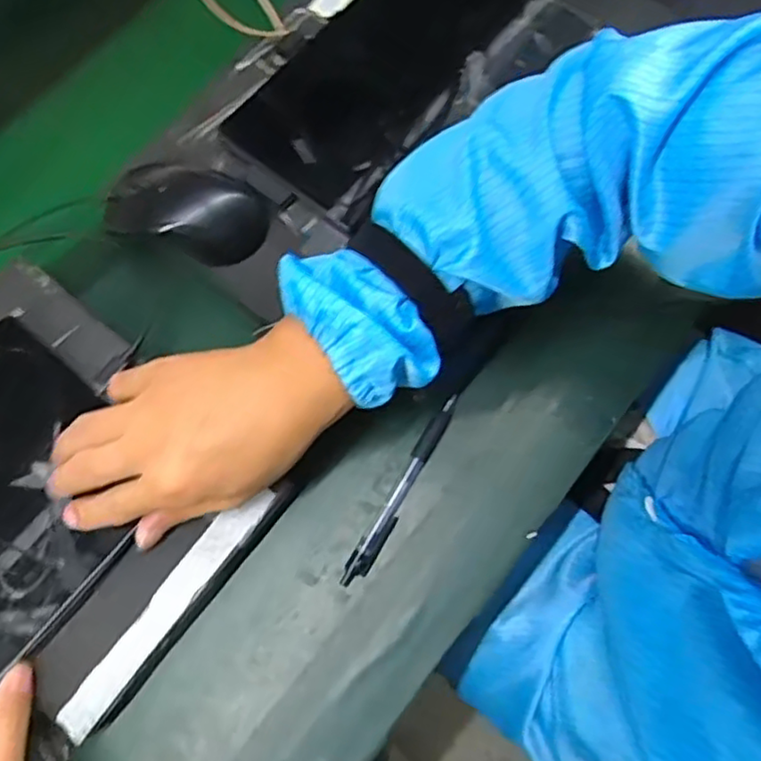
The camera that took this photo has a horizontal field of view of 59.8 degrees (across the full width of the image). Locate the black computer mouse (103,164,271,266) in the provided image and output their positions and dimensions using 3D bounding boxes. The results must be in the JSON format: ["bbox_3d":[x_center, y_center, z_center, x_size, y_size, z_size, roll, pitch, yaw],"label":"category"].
[{"bbox_3d":[-0.134,-0.121,0.461,0.109,0.031,0.062,17,72,9],"label":"black computer mouse"}]

